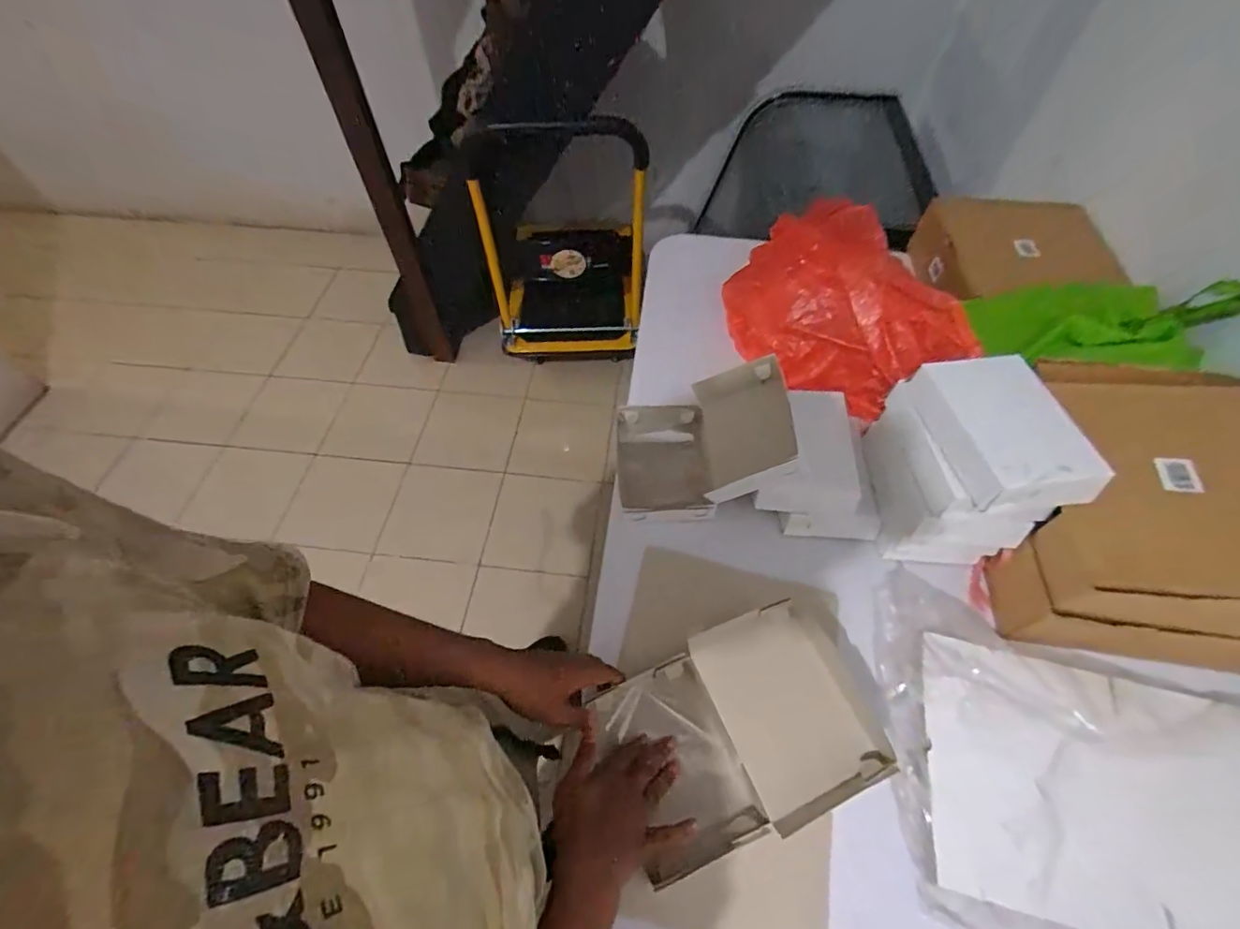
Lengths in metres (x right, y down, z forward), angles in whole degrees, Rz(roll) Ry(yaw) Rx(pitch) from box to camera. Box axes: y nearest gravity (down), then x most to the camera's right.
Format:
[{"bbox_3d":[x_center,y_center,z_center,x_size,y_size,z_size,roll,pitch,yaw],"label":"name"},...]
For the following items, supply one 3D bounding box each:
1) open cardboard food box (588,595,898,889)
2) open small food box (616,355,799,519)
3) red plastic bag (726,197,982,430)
[{"bbox_3d":[0.114,0.260,0.513,0.238,0.072,0.177,-23,59,-14],"label":"open cardboard food box"},{"bbox_3d":[0.103,-0.033,0.686,0.211,0.124,0.170,-4,56,-2],"label":"open small food box"},{"bbox_3d":[0.305,-0.226,0.773,0.187,0.190,0.341,-22,59,-14],"label":"red plastic bag"}]

